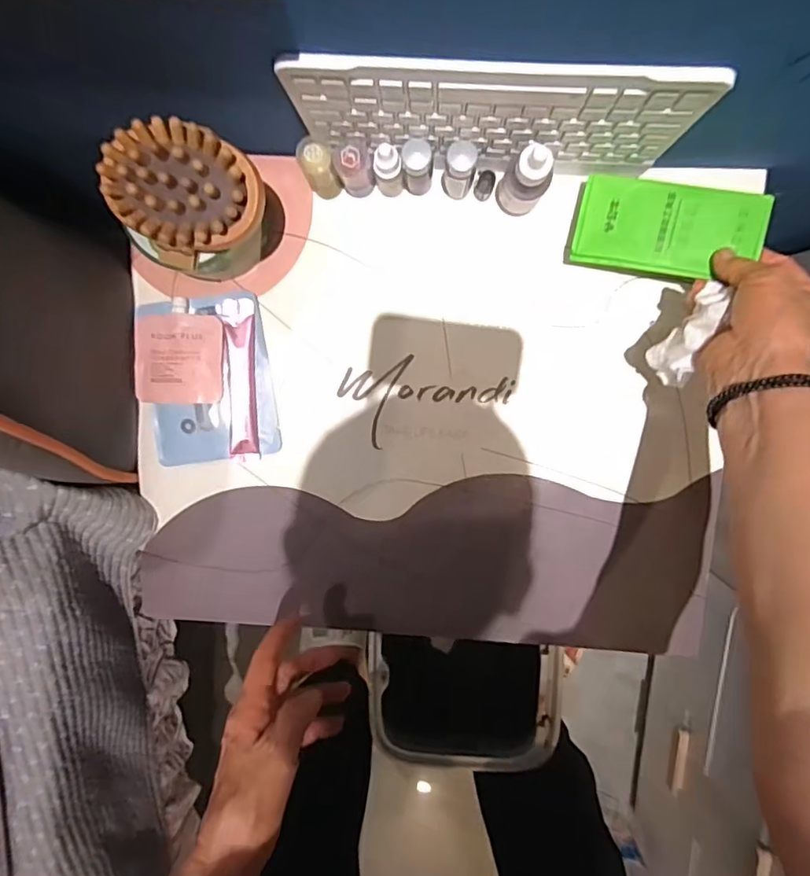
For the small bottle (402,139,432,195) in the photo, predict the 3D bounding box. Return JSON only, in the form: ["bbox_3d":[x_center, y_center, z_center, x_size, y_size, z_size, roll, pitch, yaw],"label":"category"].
[{"bbox_3d":[0.010,-0.200,0.409,0.020,0.066,0.021,-4,98,4],"label":"small bottle"}]

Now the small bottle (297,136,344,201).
[{"bbox_3d":[-0.063,-0.203,0.418,0.024,0.056,0.030,-28,96,7],"label":"small bottle"}]

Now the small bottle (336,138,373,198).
[{"bbox_3d":[-0.037,-0.201,0.411,0.024,0.057,0.024,0,99,3],"label":"small bottle"}]

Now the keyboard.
[{"bbox_3d":[0.057,-0.203,0.364,0.241,0.150,0.020,3,99,3],"label":"keyboard"}]

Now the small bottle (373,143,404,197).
[{"bbox_3d":[-0.012,-0.198,0.411,0.021,0.063,0.019,-18,97,6],"label":"small bottle"}]

